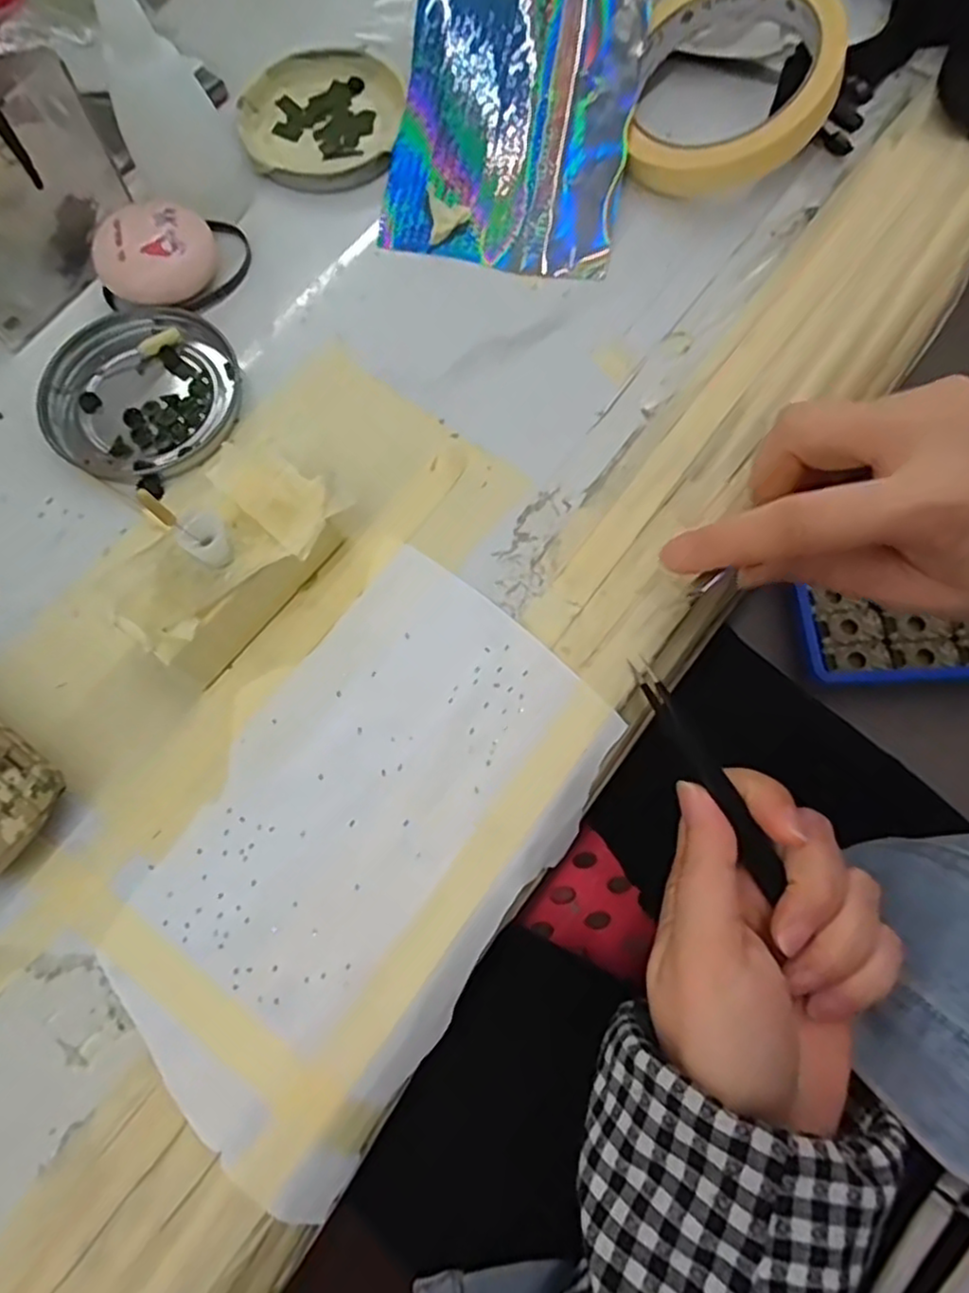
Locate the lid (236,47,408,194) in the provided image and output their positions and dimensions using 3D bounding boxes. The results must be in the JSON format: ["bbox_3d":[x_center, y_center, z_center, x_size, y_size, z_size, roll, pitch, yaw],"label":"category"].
[{"bbox_3d":[-0.077,-0.249,0.330,0.073,0.009,0.082,8,73,4],"label":"lid"}]

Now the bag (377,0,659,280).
[{"bbox_3d":[0.018,-0.266,0.304,0.105,0.066,0.186,7,73,4],"label":"bag"}]

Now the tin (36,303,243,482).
[{"bbox_3d":[-0.142,-0.105,0.288,0.079,0.008,0.075,0,73,1],"label":"tin"}]

